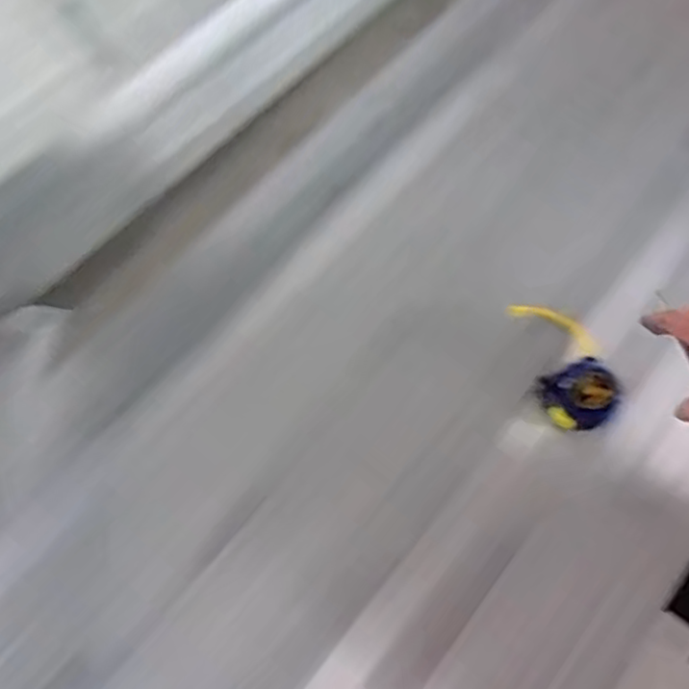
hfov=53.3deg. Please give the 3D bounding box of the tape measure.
[{"bbox_3d":[0.218,0.014,0.671,0.078,0.044,0.140,-4,68,-3],"label":"tape measure"}]

